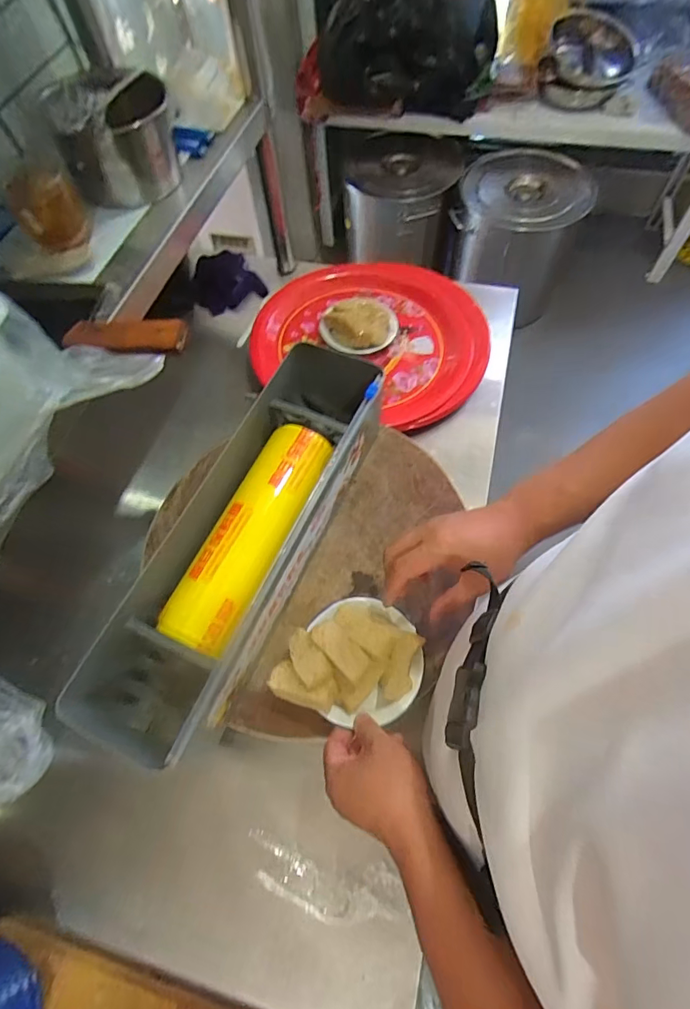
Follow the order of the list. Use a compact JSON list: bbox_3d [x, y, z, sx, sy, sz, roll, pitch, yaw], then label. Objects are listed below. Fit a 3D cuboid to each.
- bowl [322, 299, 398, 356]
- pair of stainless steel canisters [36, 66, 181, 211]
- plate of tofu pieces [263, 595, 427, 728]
[{"bbox_3d":[0.025,-0.323,0.833,0.129,0.056,0.132,-1,64,3],"label":"bowl"},{"bbox_3d":[-0.272,-0.434,0.573,0.134,0.099,0.119,-27,65,-10],"label":"pair of stainless steel canisters"},{"bbox_3d":[0.010,0.159,0.500,0.137,0.052,0.129,-1,64,3],"label":"plate of tofu pieces"}]

